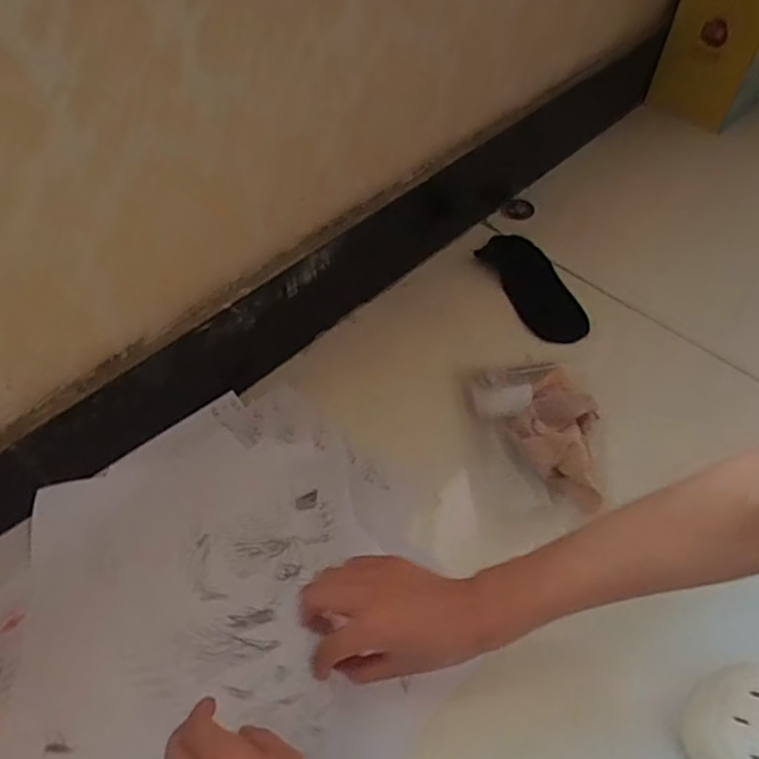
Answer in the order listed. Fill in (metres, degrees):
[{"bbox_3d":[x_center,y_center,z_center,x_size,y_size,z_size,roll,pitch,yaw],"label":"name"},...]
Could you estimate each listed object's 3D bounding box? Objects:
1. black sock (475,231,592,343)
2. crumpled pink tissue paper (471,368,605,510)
[{"bbox_3d":[0.195,-0.118,0.764,0.084,0.012,0.181,-16,54,-9],"label":"black sock"},{"bbox_3d":[0.170,0.047,0.613,0.103,0.066,0.176,-18,54,-10],"label":"crumpled pink tissue paper"}]

